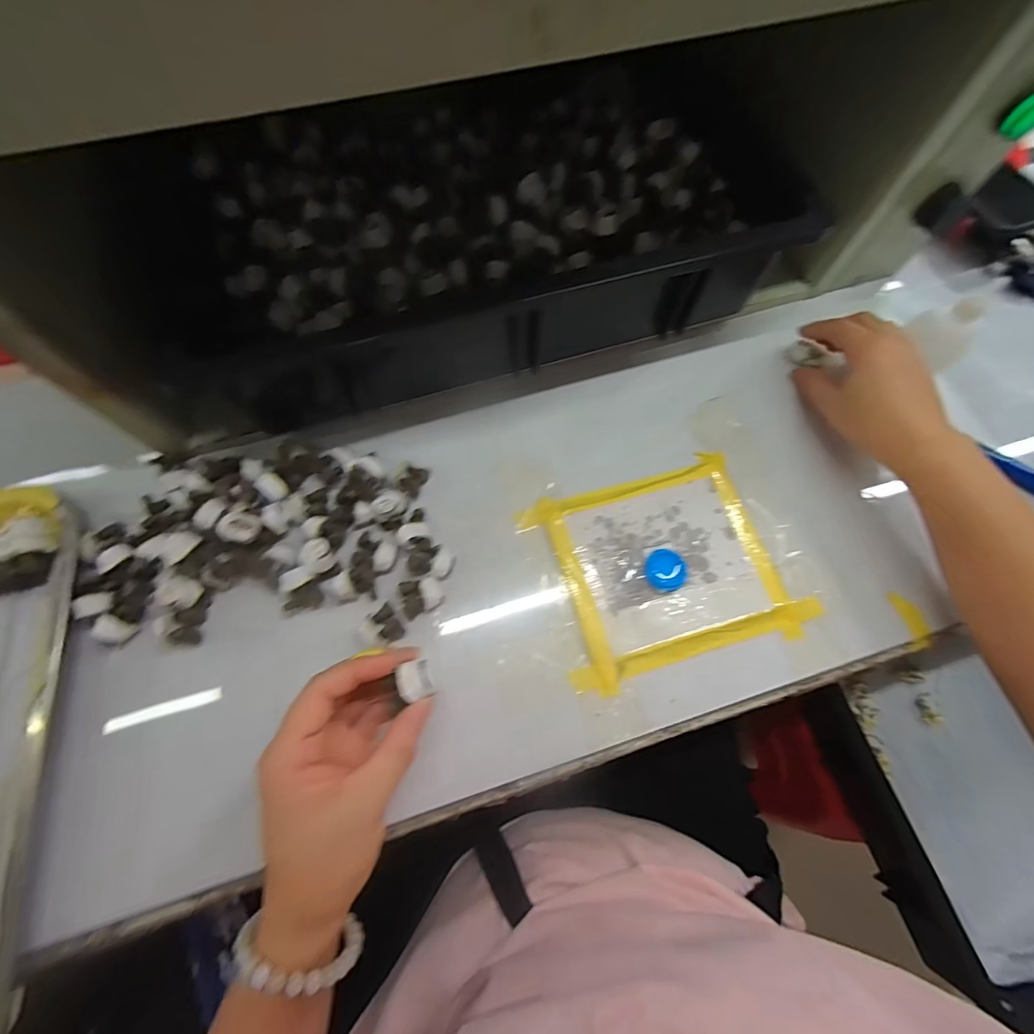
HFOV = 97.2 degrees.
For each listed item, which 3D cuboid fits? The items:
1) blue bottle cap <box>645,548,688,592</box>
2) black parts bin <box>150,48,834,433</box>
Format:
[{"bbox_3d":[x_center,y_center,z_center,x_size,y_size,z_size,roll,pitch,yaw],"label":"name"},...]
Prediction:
[{"bbox_3d":[0.106,0.038,0.326,0.028,0.010,0.029,0,70,-1],"label":"blue bottle cap"},{"bbox_3d":[-0.035,-0.247,0.380,0.478,0.087,0.297,-16,71,-7],"label":"black parts bin"}]

